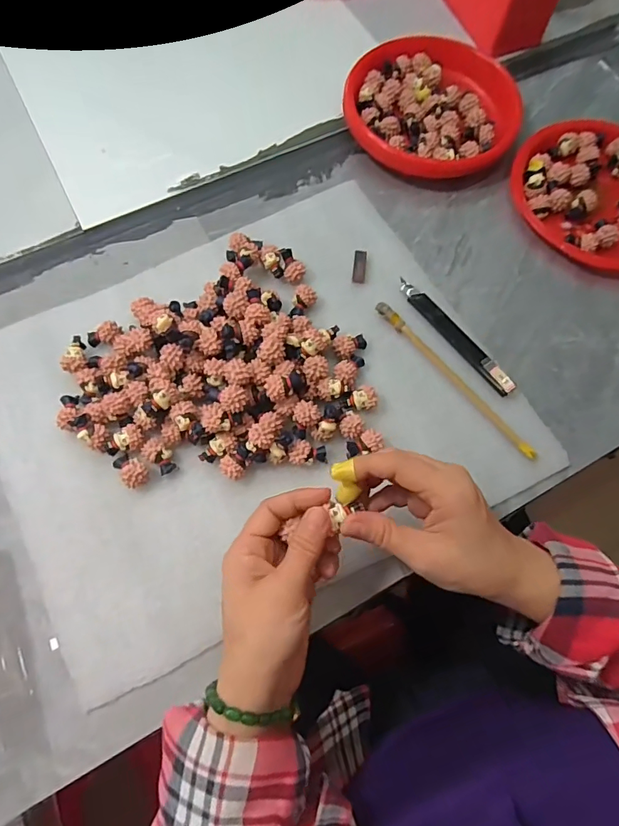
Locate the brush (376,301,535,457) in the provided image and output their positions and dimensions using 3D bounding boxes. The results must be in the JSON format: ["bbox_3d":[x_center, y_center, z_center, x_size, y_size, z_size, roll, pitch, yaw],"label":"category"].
[{"bbox_3d":[0.122,-0.031,0.377,0.011,0.004,0.181,-38,76,-13],"label":"brush"}]

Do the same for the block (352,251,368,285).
[{"bbox_3d":[0.048,-0.138,0.418,0.012,0.007,0.036,7,71,1],"label":"block"}]

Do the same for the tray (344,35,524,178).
[{"bbox_3d":[0.129,-0.324,0.474,0.174,0.031,0.174,1,71,-2],"label":"tray"}]

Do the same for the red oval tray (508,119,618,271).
[{"bbox_3d":[0.302,-0.219,0.438,0.178,0.020,0.173,-23,73,-9],"label":"red oval tray"}]

